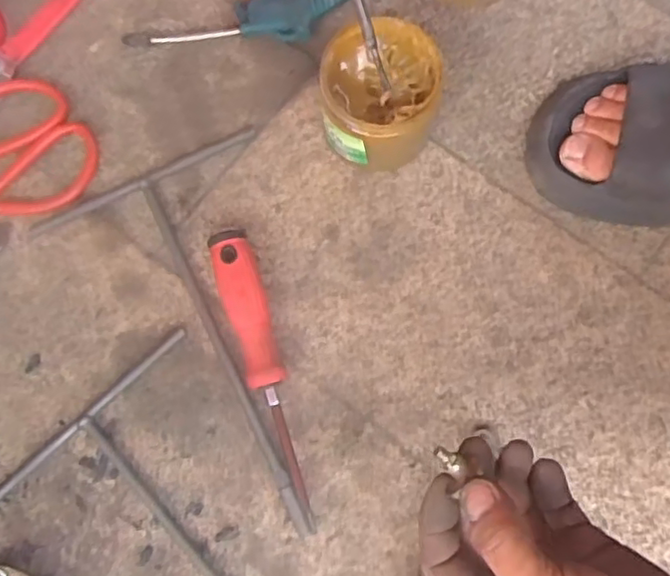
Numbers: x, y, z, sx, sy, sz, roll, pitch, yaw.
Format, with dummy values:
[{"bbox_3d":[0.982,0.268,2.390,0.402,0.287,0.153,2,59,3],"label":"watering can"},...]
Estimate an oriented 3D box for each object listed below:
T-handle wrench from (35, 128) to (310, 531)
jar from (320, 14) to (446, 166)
[{"bbox_3d":[-0.082,0.038,0.463,0.167,0.017,0.281,-26,80,-6],"label":"T-handle wrench"},{"bbox_3d":[0.032,-0.135,0.469,0.081,0.069,0.082,0,78,0],"label":"jar"}]

